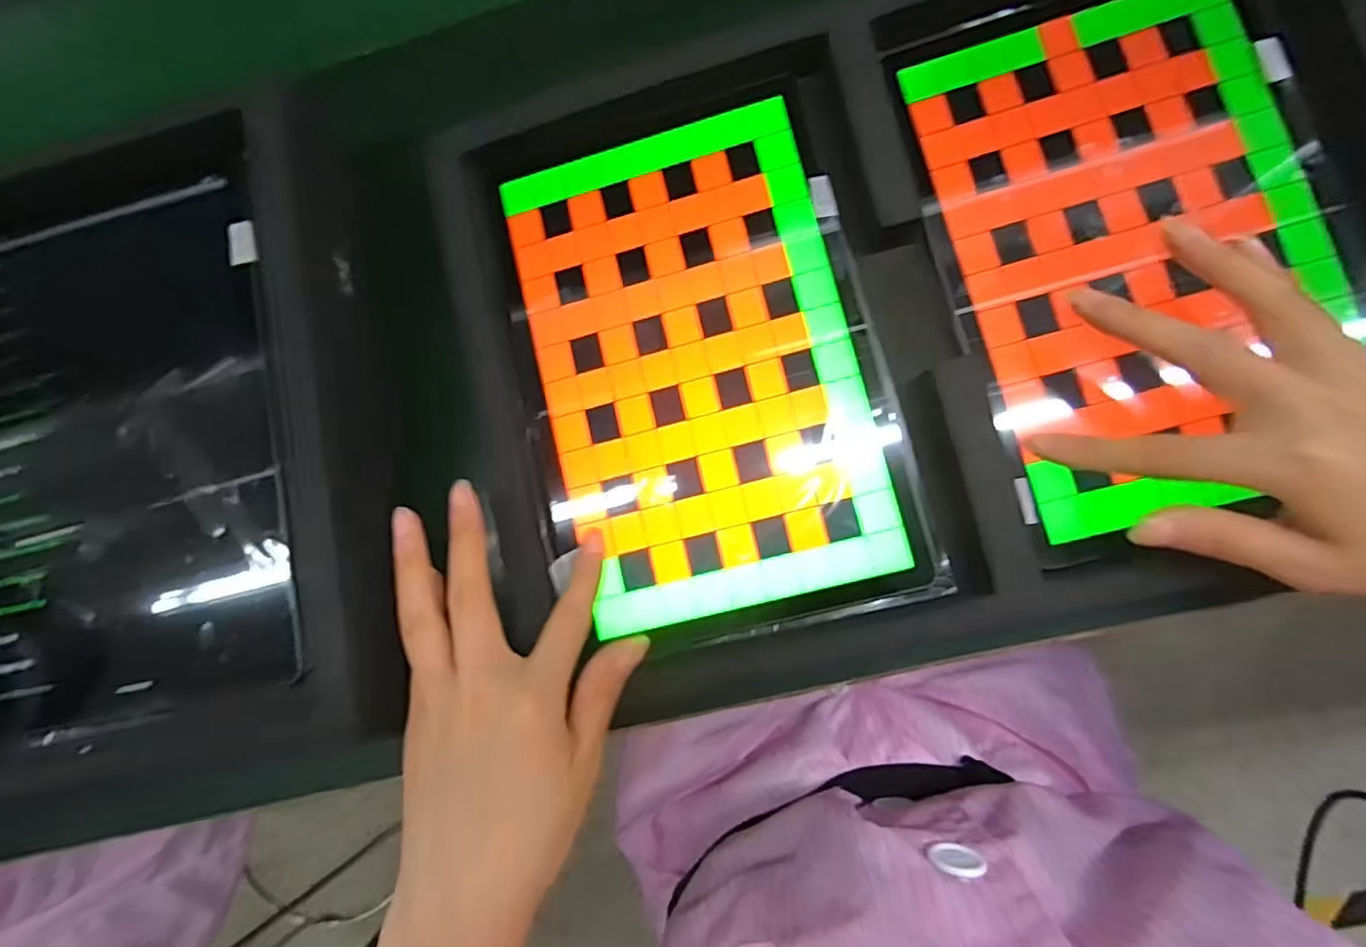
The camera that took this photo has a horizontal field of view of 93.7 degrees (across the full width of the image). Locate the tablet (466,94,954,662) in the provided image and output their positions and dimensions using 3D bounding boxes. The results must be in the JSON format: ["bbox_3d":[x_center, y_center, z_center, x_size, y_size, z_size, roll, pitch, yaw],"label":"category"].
[{"bbox_3d":[0.006,-0.055,0.305,0.170,0.011,0.258,-14,83,3],"label":"tablet"}]

